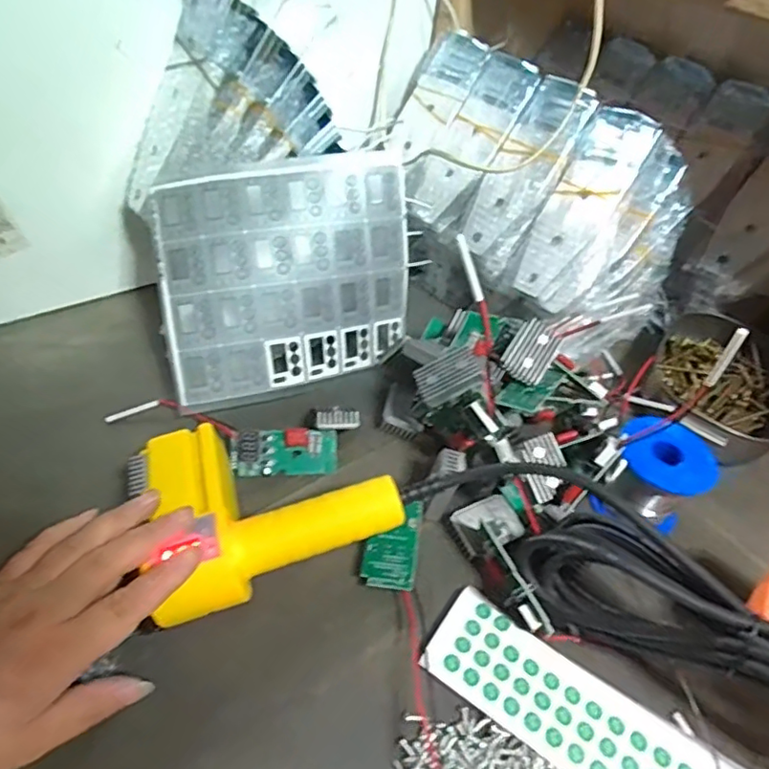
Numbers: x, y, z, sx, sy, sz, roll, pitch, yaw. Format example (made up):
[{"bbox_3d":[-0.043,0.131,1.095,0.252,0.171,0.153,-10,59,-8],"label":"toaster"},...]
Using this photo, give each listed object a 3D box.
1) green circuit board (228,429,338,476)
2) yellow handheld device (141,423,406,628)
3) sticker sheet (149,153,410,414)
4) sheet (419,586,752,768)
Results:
[{"bbox_3d":[-0.073,0.051,0.432,0.077,0.008,0.032,0,81,-15],"label":"green circuit board"},{"bbox_3d":[-0.076,0.067,0.366,0.140,0.041,0.110,-15,50,-21],"label":"yellow handheld device"},{"bbox_3d":[-0.074,-0.086,0.459,0.195,0.169,0.026,-8,8,-15],"label":"sticker sheet"},{"bbox_3d":[0.128,0.197,0.318,0.219,0.010,0.064,27,52,18],"label":"sheet"}]

